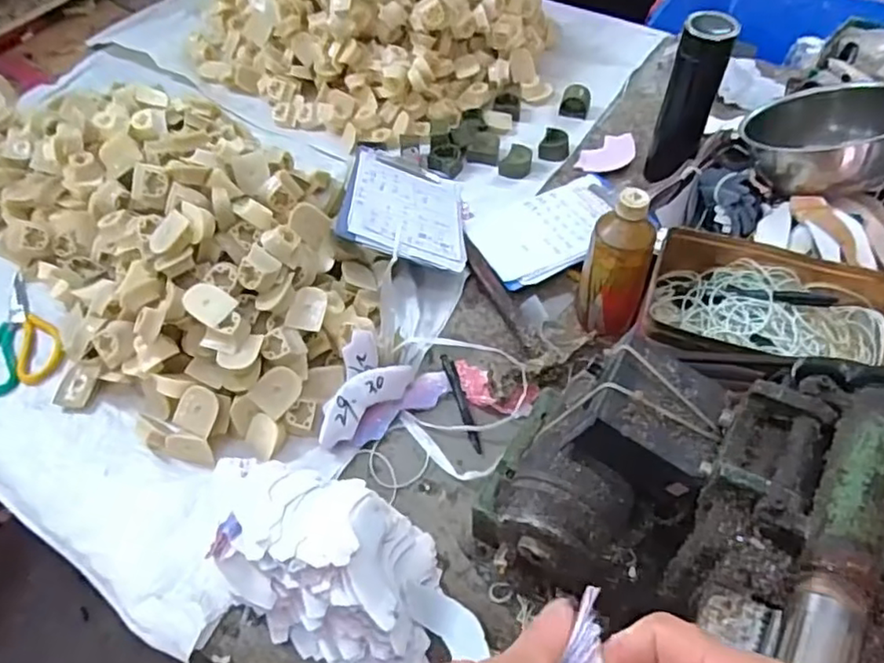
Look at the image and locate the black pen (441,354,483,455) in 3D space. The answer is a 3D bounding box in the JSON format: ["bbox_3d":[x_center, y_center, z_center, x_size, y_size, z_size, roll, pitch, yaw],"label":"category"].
[{"bbox_3d":[0.021,0.075,0.699,0.011,0.012,0.131,-14,54,-8],"label":"black pen"}]

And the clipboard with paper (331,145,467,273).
[{"bbox_3d":[-0.046,-0.166,0.829,0.162,0.012,0.204,15,45,-14],"label":"clipboard with paper"}]

